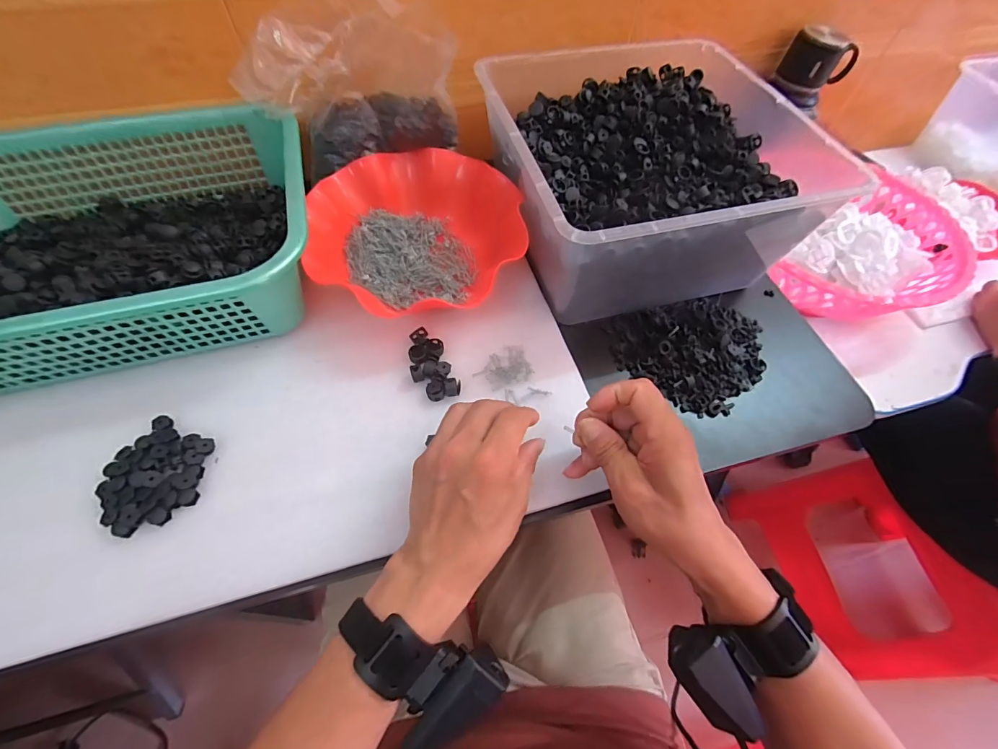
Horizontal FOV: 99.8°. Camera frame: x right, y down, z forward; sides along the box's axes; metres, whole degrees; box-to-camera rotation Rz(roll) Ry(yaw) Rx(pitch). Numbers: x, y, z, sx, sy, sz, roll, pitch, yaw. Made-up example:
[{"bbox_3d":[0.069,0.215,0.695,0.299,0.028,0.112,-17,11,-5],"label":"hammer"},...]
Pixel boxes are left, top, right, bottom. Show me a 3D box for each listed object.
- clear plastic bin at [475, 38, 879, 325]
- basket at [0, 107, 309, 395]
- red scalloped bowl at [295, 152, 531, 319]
[{"bbox_3d":[0.144,-0.219,0.458,0.277,0.136,0.294,-12,61,-10],"label":"clear plastic bin"},{"bbox_3d":[-0.376,-0.134,0.403,0.384,0.099,0.274,-14,61,-11],"label":"basket"},{"bbox_3d":[-0.093,-0.154,0.446,0.190,0.067,0.196,1,59,-2],"label":"red scalloped bowl"}]

